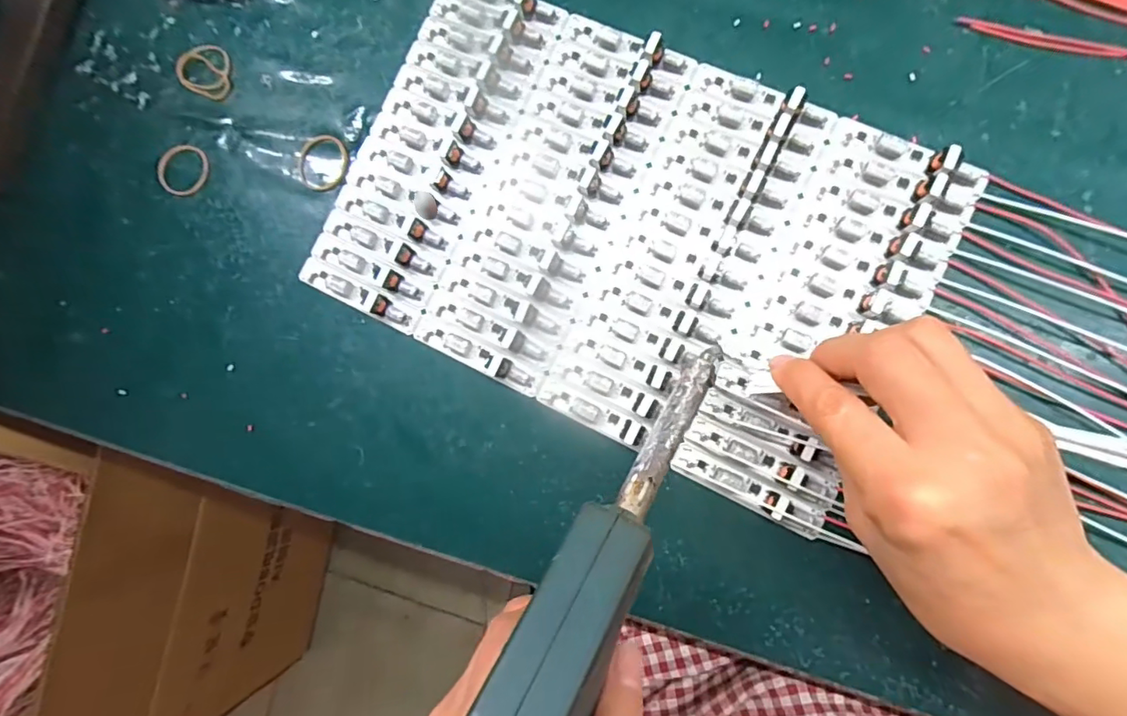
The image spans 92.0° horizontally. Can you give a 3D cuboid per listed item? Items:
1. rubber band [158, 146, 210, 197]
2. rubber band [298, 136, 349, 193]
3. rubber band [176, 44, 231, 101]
[{"bbox_3d":[-0.224,-0.111,0.321,0.031,0.005,0.030,7,88,9],"label":"rubber band"},{"bbox_3d":[-0.135,-0.110,0.306,0.031,0.004,0.033,-1,87,9],"label":"rubber band"},{"bbox_3d":[-0.212,-0.171,0.323,0.038,0.004,0.030,26,91,9],"label":"rubber band"}]

